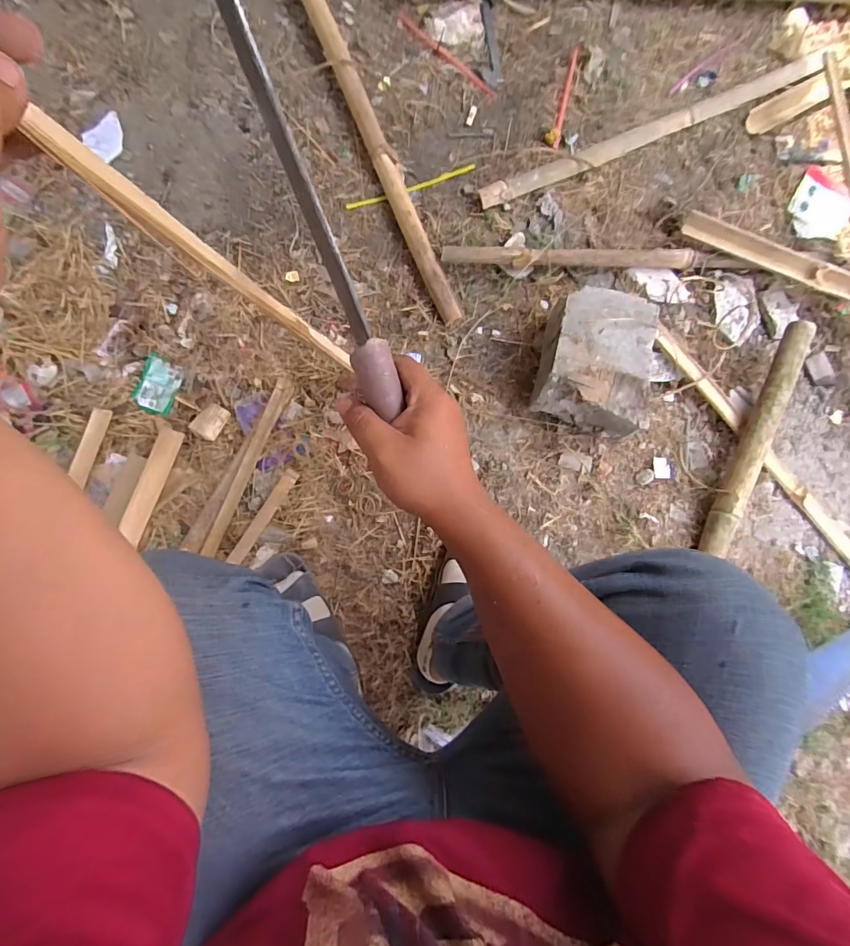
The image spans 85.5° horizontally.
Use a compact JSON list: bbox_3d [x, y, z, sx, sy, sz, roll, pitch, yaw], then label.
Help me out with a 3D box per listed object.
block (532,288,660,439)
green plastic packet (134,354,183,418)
[{"bbox_3d":[0.263,-0.167,0.726,0.152,0.113,0.213,13,80,-2],"label":"block"},{"bbox_3d":[-0.428,-0.142,0.740,0.062,0.006,0.088,17,80,-1],"label":"green plastic packet"}]

